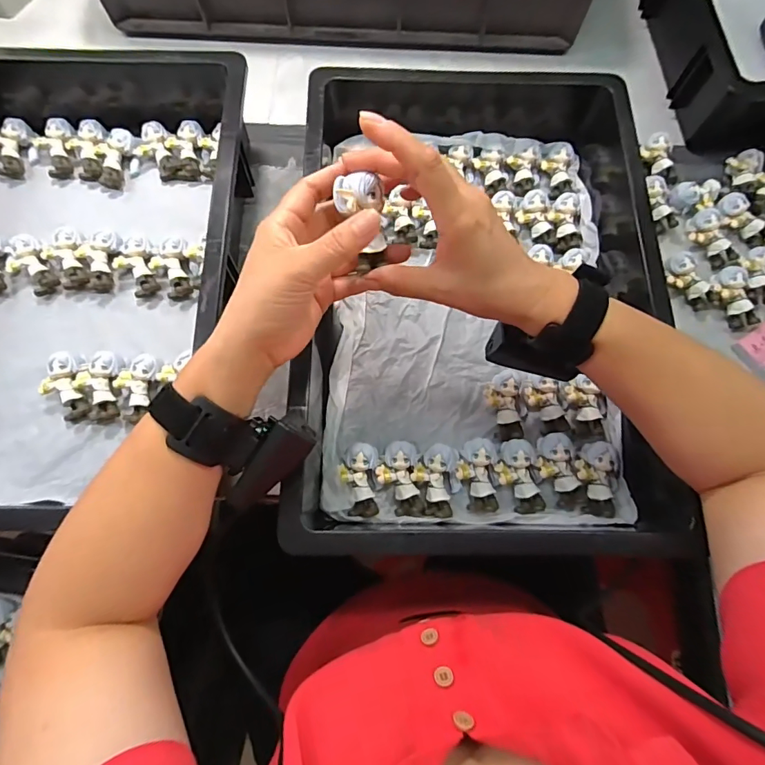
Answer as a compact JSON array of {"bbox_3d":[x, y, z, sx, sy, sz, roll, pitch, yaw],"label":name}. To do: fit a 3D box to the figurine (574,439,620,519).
[{"bbox_3d":[0.190,0.084,0.386,0.038,0.023,0.062,6,74,0],"label":"figurine"}]

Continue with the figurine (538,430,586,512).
[{"bbox_3d":[0.155,0.081,0.391,0.032,0.025,0.069,-17,88,-6],"label":"figurine"}]

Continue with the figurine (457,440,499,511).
[{"bbox_3d":[0.084,0.081,0.390,0.036,0.024,0.062,3,74,0],"label":"figurine"}]

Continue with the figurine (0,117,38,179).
[{"bbox_3d":[-0.389,-0.247,0.468,0.040,0.024,0.055,-16,75,-6],"label":"figurine"}]

